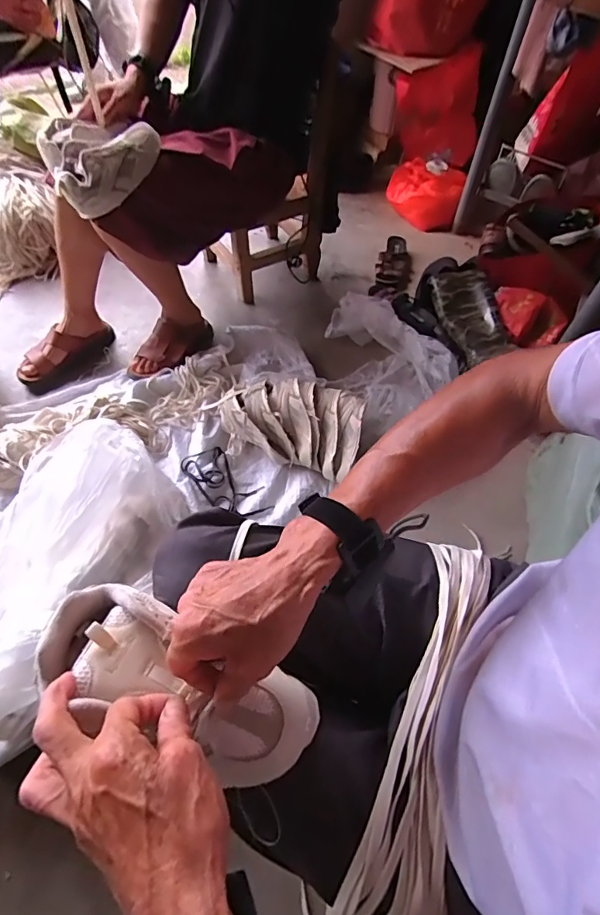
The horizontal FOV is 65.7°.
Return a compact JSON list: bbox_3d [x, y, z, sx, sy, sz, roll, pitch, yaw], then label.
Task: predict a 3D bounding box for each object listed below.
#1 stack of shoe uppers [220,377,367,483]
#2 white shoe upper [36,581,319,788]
[{"bbox_3d":[-0.011,-0.084,1.076,0.323,0.134,0.180,22,60,13],"label":"stack of shoe uppers"},{"bbox_3d":[-0.091,0.175,0.365,0.221,0.061,0.087,28,58,0],"label":"white shoe upper"}]

